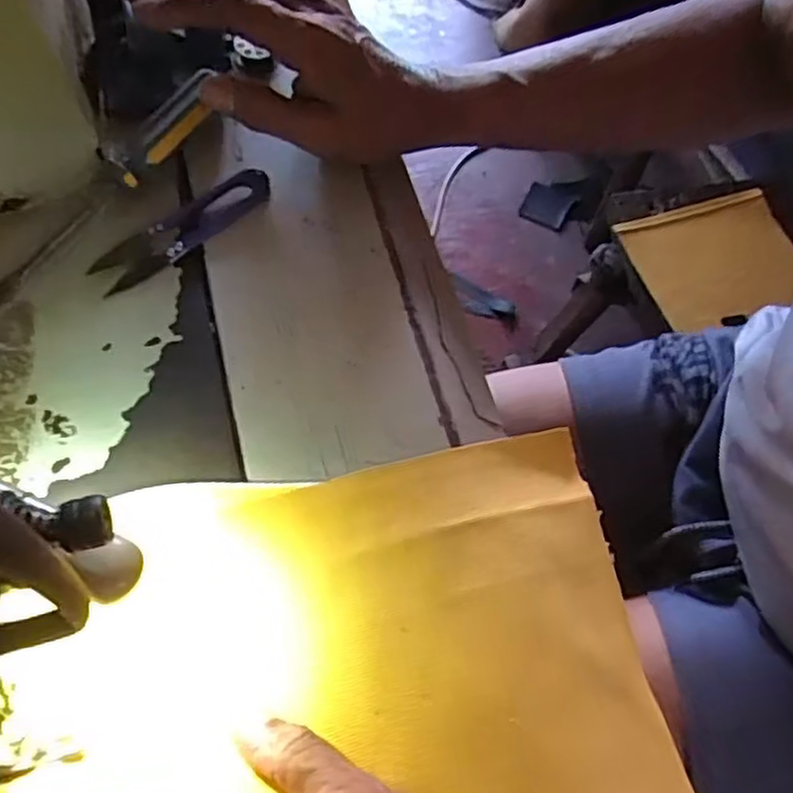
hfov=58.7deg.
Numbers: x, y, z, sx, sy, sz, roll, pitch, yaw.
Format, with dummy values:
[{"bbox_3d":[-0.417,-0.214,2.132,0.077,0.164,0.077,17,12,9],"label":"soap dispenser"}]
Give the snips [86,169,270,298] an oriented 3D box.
[{"bbox_3d":[-0.108,-0.087,0.359,0.097,0.011,0.023,-37,72,-19],"label":"snips"}]

